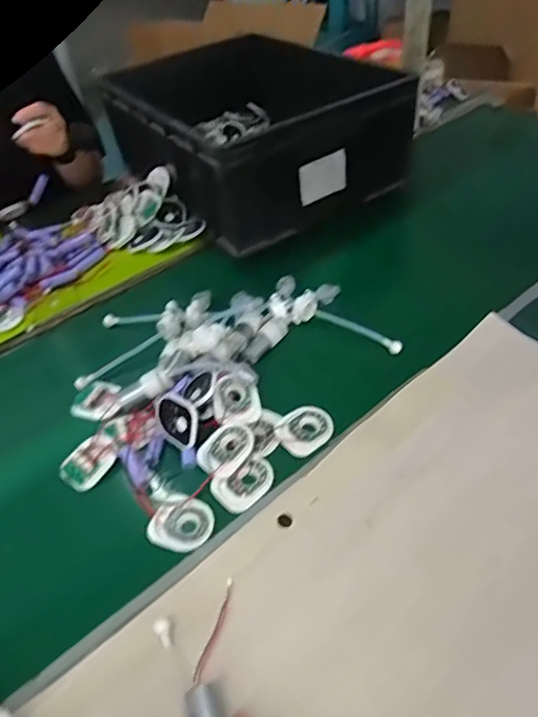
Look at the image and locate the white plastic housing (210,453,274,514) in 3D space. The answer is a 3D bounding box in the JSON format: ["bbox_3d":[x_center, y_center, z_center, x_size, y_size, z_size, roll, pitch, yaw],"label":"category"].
[{"bbox_3d":[-0.022,0.119,0.507,0.059,0.012,0.041,-30,48,-22],"label":"white plastic housing"}]

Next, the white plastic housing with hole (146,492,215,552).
[{"bbox_3d":[-0.079,0.151,0.487,0.058,0.015,0.049,7,45,15],"label":"white plastic housing with hole"}]

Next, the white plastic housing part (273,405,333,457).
[{"bbox_3d":[0.037,0.072,0.542,0.050,0.007,0.059,31,55,33],"label":"white plastic housing part"}]

